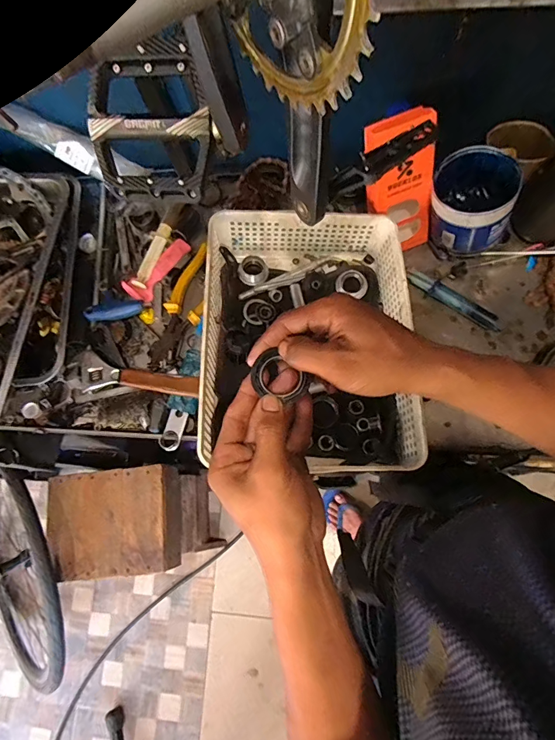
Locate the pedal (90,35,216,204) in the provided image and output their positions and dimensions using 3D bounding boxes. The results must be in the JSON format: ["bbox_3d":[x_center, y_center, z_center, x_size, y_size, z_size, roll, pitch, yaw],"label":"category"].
[{"bbox_3d":[-0.094,-0.180,0.303,0.097,0.016,0.098,9,110,9],"label":"pedal"}]

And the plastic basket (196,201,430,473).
[{"bbox_3d":[0.041,-0.040,0.524,0.247,0.119,0.328,-2,75,6],"label":"plastic basket"}]

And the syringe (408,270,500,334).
[{"bbox_3d":[0.247,-0.100,0.572,0.141,0.018,0.021,35,82,14],"label":"syringe"}]

